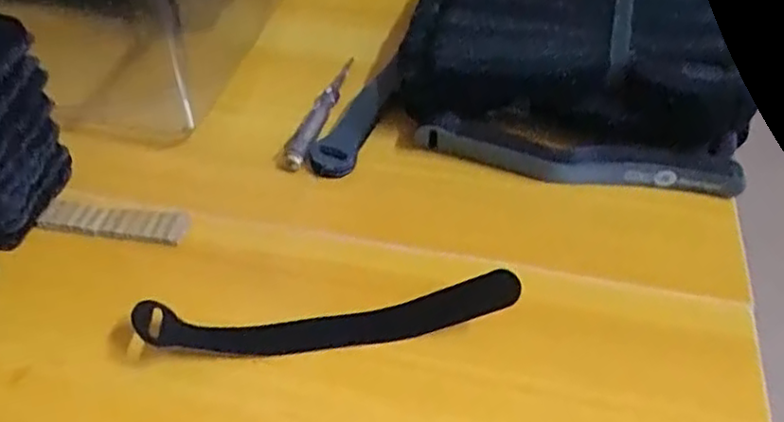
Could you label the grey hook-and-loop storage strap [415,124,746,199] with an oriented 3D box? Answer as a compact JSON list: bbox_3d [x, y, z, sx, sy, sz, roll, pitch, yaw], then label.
[{"bbox_3d":[0.115,-0.030,0.426,0.196,0.018,0.021,9,50,6],"label":"grey hook-and-loop storage strap"}]

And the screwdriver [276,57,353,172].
[{"bbox_3d":[-0.047,-0.072,0.470,0.018,0.010,0.124,16,51,12],"label":"screwdriver"}]

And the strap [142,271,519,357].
[{"bbox_3d":[-0.030,0.051,0.341,0.183,0.034,0.024,-4,49,-5],"label":"strap"}]

